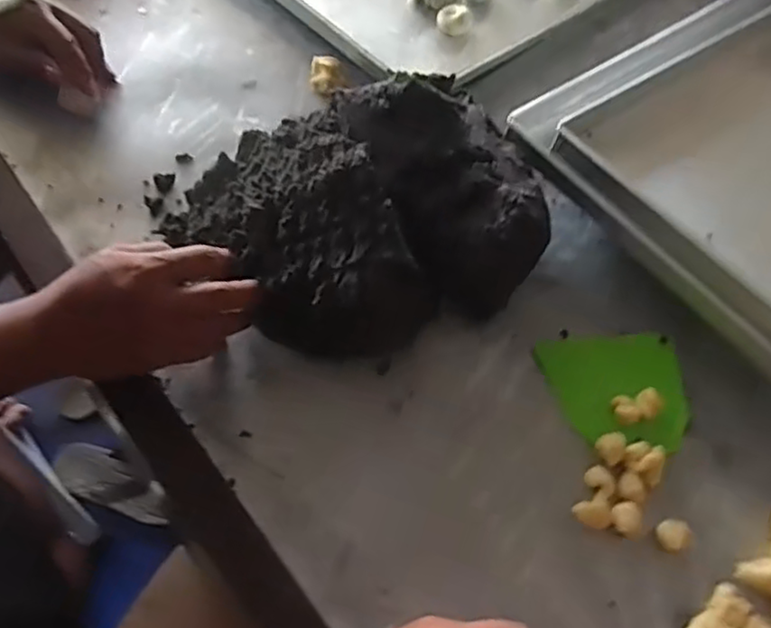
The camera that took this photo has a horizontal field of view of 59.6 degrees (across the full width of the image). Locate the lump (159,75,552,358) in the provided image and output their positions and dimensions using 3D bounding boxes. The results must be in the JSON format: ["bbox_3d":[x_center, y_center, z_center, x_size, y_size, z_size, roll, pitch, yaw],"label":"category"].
[{"bbox_3d":[-0.025,-0.092,0.562,0.298,0.114,0.224,-10,60,-15],"label":"lump"}]

